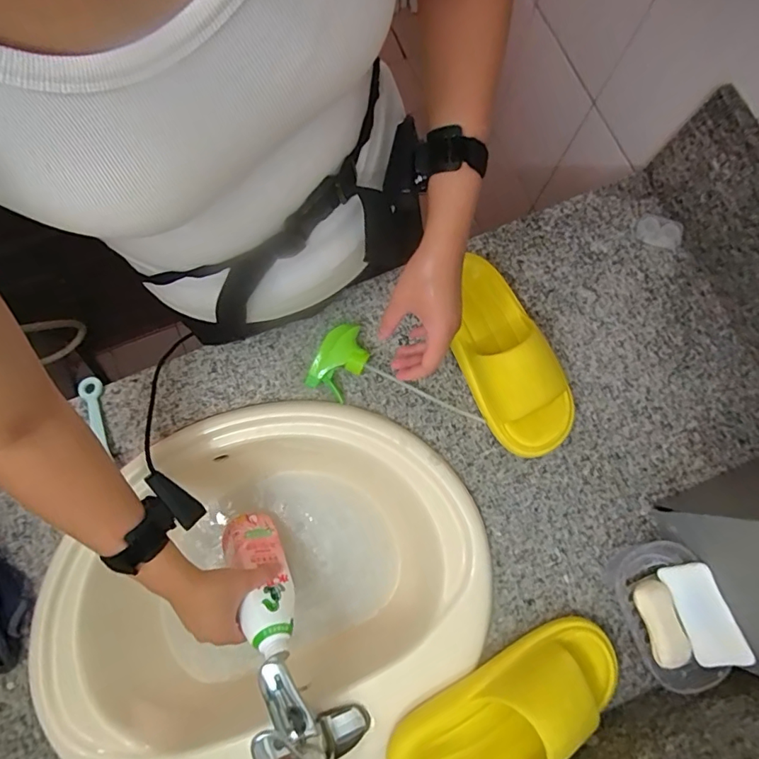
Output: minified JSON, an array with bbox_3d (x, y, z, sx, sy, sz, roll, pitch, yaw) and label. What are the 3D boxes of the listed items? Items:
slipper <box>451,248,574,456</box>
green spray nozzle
[{"bbox_3d":[0.153,-0.029,0.589,0.101,0.081,0.243,-26,81,-5],"label":"slipper"},{"bbox_3d":[0.018,0.012,0.603,0.215,0.032,0.089,28,80,5],"label":"green spray nozzle"}]

